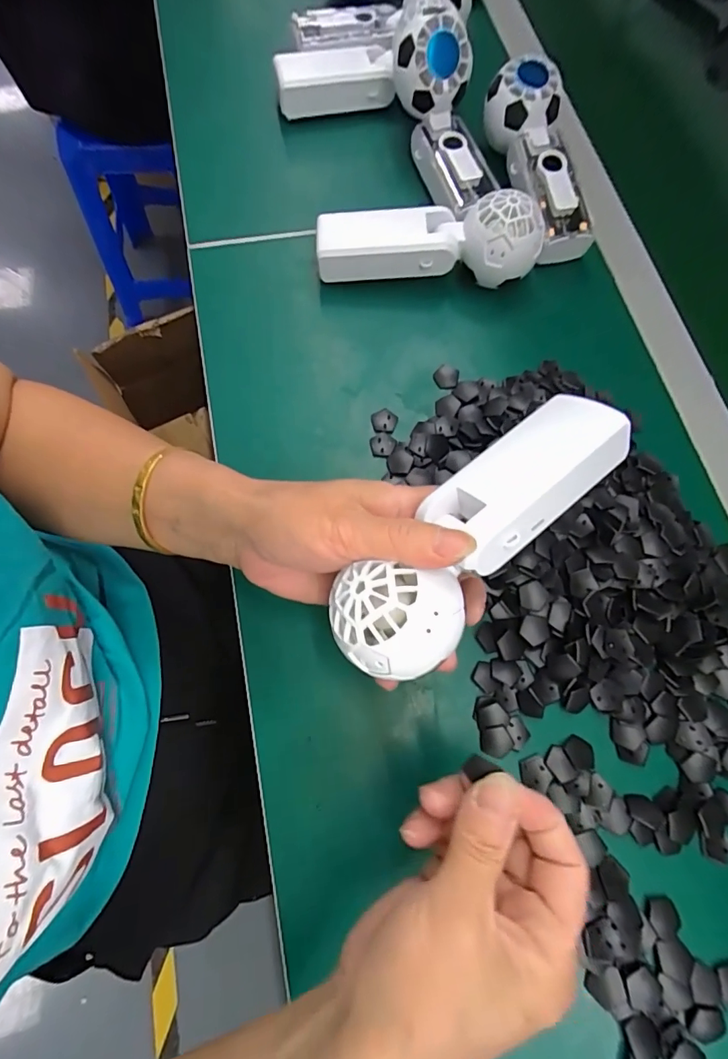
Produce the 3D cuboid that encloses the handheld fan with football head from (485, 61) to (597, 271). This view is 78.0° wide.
[{"bbox_3d":[0.145,-0.304,0.369,0.062,0.050,0.160,-9,73,-3],"label":"handheld fan with football head"}]

